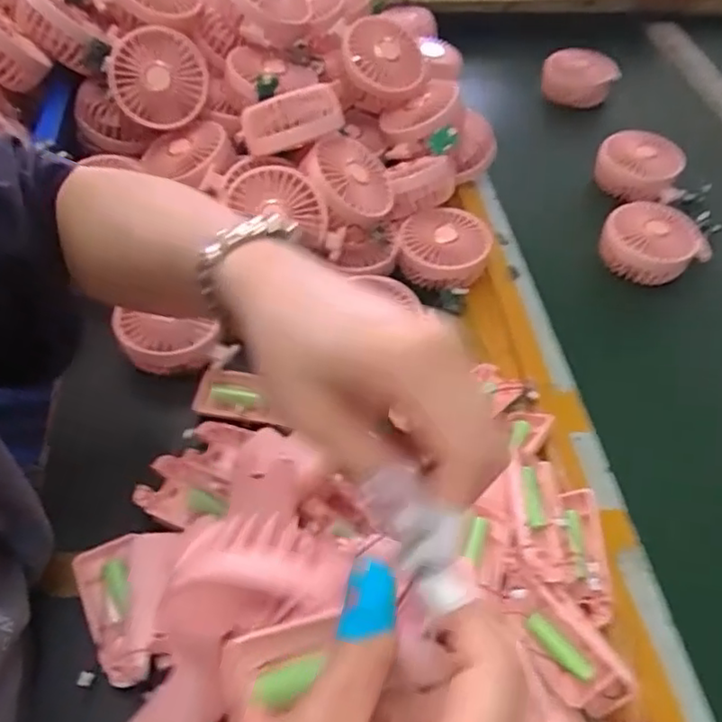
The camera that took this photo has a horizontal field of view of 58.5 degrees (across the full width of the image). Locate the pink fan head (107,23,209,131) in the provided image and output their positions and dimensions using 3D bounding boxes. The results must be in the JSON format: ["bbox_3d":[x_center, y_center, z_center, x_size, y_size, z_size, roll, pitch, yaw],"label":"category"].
[{"bbox_3d":[-0.199,-0.279,0.641,0.088,0.088,0.033,-13,15,-4],"label":"pink fan head"}]

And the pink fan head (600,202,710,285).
[{"bbox_3d":[0.304,-0.125,0.679,0.088,0.047,0.085,2,53,-2],"label":"pink fan head"}]

